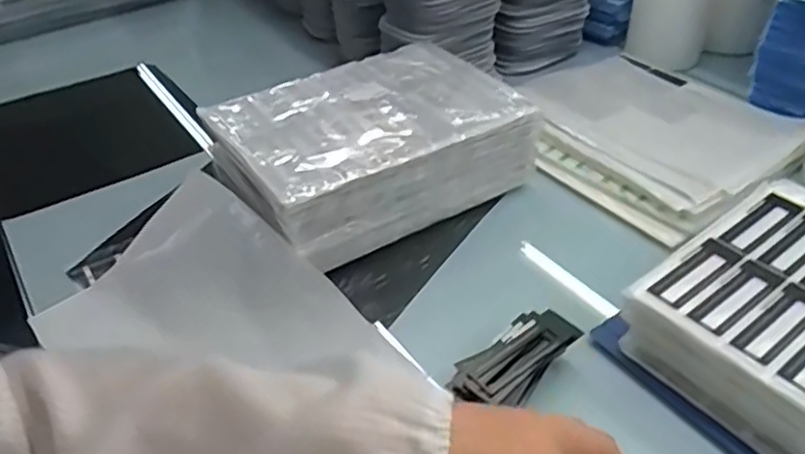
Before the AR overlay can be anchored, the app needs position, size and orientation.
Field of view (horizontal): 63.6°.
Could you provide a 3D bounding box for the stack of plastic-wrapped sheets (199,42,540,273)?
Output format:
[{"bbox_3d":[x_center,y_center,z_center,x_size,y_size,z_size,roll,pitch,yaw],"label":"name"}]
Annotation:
[{"bbox_3d":[-0.029,-0.081,0.637,0.272,0.088,0.189,-22,42,-22],"label":"stack of plastic-wrapped sheets"}]

